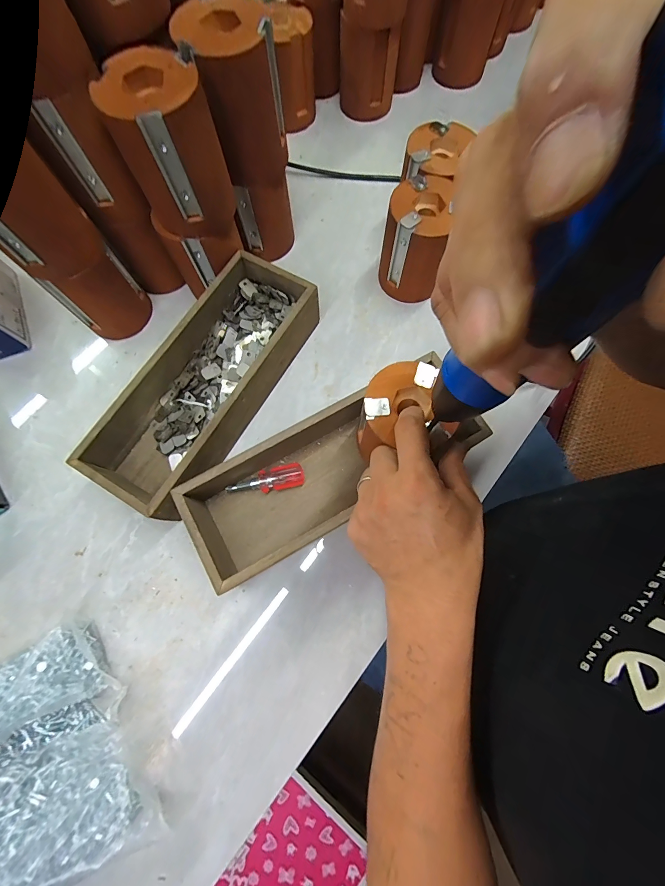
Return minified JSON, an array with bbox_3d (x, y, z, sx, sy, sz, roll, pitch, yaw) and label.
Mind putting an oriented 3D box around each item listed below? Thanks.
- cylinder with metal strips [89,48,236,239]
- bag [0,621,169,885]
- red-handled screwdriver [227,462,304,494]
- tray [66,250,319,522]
[{"bbox_3d":[-0.133,-0.247,0.301,0.078,0.116,0.072,-12,76,-4],"label":"cylinder with metal strips"},{"bbox_3d":[-0.276,0.285,0.271,0.225,0.054,0.183,-31,76,-8],"label":"bag"},{"bbox_3d":[-0.068,0.040,0.353,0.077,0.021,0.024,-12,74,-3],"label":"red-handled screwdriver"},{"bbox_3d":[-0.127,-0.064,0.368,0.113,0.066,0.278,29,76,8],"label":"tray"}]

